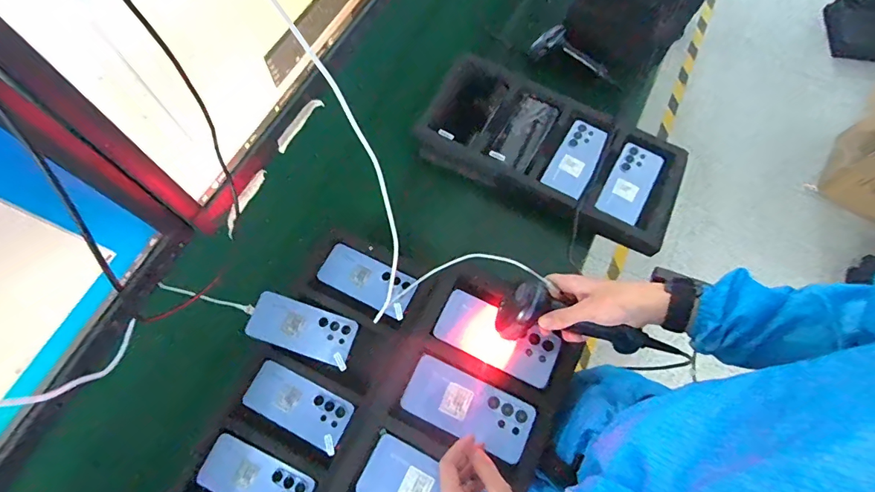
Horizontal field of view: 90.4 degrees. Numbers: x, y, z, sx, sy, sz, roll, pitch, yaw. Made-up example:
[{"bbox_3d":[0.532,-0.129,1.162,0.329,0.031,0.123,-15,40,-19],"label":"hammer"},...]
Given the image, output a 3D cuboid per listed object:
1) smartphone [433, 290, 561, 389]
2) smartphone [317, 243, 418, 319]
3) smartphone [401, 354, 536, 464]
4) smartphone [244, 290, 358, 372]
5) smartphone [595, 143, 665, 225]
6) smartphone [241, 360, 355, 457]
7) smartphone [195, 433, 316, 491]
[{"bbox_3d":[0.085,0.129,0.616,0.168,0.011,0.077,25,70,10],"label":"smartphone"},{"bbox_3d":[-0.126,0.060,0.779,0.173,0.010,0.082,26,71,11],"label":"smartphone"},{"bbox_3d":[0.042,0.215,0.581,0.167,0.006,0.077,23,70,10],"label":"smartphone"},{"bbox_3d":[-0.229,0.140,0.737,0.178,0.004,0.081,19,70,2],"label":"smartphone"},{"bbox_3d":[0.363,-0.119,0.813,0.078,0.015,0.165,29,71,12],"label":"smartphone"},{"bbox_3d":[-0.224,0.256,0.703,0.171,0.010,0.080,26,71,11],"label":"smartphone"},{"bbox_3d":[-0.276,0.358,0.659,0.171,0.012,0.077,24,70,10],"label":"smartphone"}]

